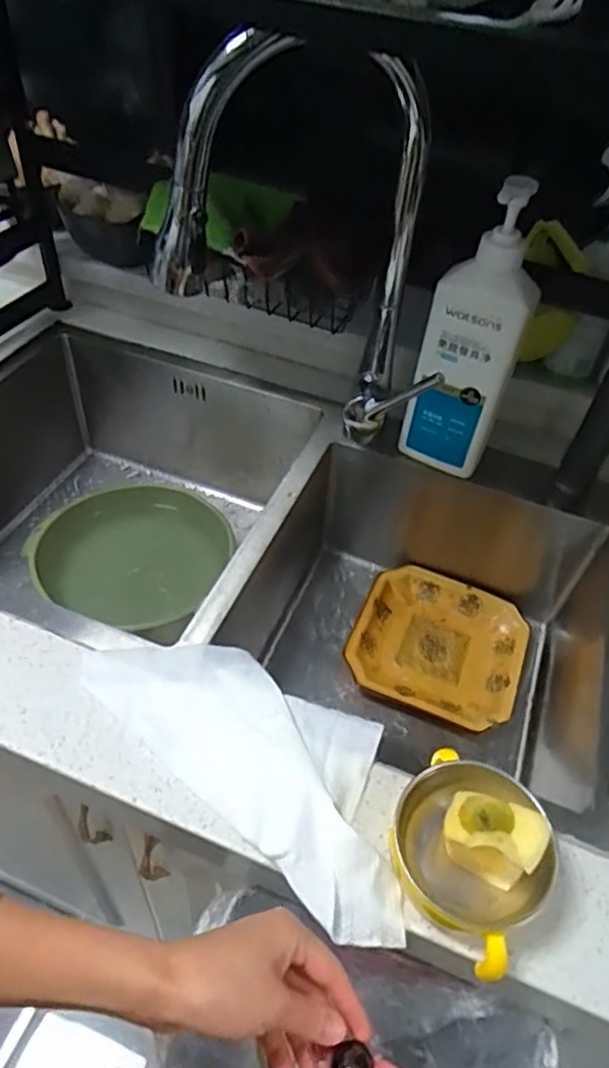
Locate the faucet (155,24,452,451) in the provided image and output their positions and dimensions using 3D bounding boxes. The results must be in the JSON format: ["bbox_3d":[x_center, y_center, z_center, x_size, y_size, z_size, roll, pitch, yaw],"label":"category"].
[{"bbox_3d":[-0.003,-0.235,0.600,0.253,0.353,0.104,2,45,1],"label":"faucet"}]

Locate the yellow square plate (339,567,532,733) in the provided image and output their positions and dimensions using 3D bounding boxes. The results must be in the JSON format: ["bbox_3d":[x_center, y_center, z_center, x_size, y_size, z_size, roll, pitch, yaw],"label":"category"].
[{"bbox_3d":[0.159,0.129,0.779,0.187,0.026,0.187,18,47,15],"label":"yellow square plate"}]

